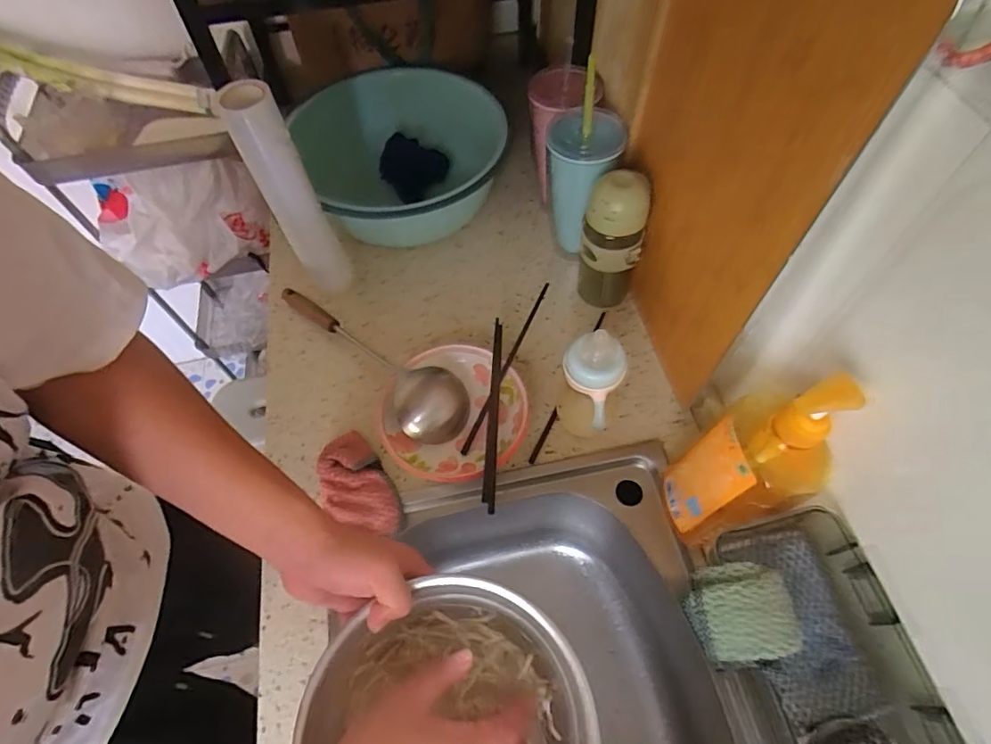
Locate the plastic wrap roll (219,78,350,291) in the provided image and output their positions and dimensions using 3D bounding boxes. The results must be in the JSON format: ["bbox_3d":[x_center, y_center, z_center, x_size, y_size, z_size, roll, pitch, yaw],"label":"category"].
[{"bbox_3d":[-0.246,-0.200,0.653,0.060,0.304,0.045,-28,63,-13],"label":"plastic wrap roll"}]

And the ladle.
[{"bbox_3d":[-0.166,-0.031,0.696,0.096,0.059,0.339,-41,67,-18],"label":"ladle"}]

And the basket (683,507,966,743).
[{"bbox_3d":[0.250,0.241,0.401,0.137,0.069,0.244,-13,61,-5],"label":"basket"}]

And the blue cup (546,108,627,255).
[{"bbox_3d":[0.114,-0.245,0.714,0.087,0.218,0.085,-1,61,2],"label":"blue cup"}]

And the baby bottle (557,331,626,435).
[{"bbox_3d":[0.103,0.024,0.583,0.065,0.177,0.068,17,63,12],"label":"baby bottle"}]

